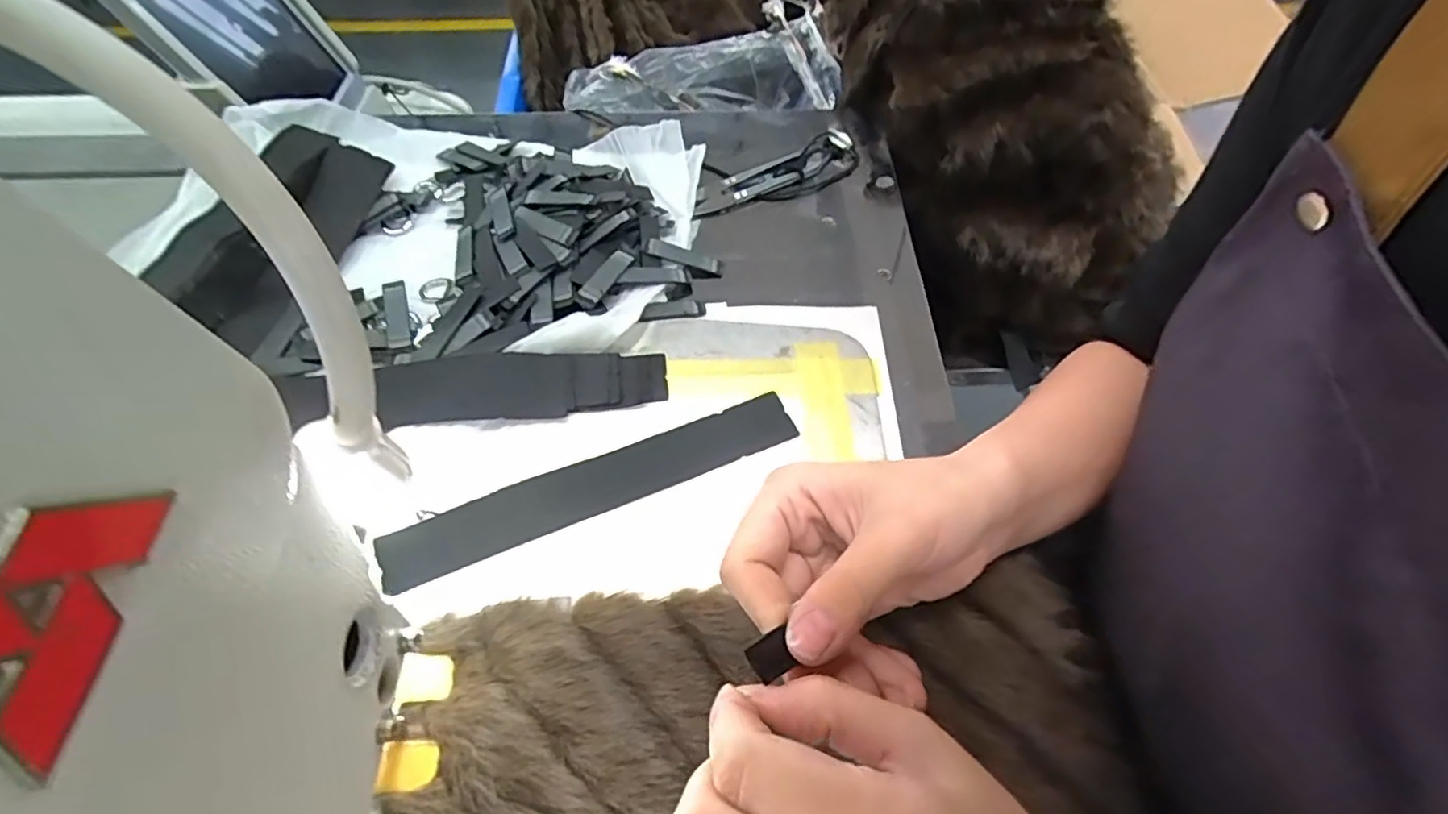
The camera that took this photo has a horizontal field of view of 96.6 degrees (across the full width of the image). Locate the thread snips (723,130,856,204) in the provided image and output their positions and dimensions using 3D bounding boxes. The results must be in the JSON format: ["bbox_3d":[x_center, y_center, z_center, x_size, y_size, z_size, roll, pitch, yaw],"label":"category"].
[{"bbox_3d":[0.050,-0.158,0.438,0.098,0.017,0.035,-31,62,-18],"label":"thread snips"}]

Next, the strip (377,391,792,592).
[{"bbox_3d":[-0.061,0.037,0.313,0.199,0.004,0.030,-21,59,-14],"label":"strip"}]

